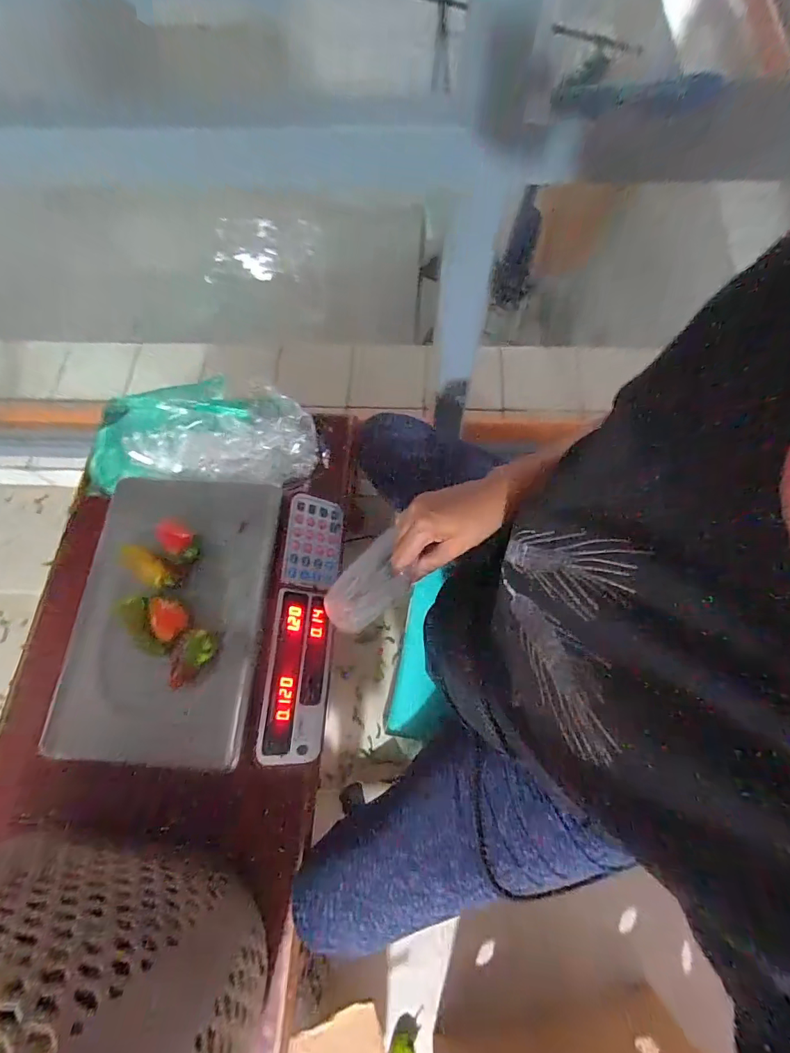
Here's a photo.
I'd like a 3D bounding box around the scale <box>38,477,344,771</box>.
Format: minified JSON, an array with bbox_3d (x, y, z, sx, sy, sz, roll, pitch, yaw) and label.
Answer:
[{"bbox_3d":[-0.219,0.105,0.523,0.261,0.119,0.327,2,72,3],"label":"scale"}]

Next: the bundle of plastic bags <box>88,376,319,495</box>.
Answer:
[{"bbox_3d":[-0.303,-0.139,0.644,0.353,0.104,0.163,4,72,3],"label":"bundle of plastic bags"}]

